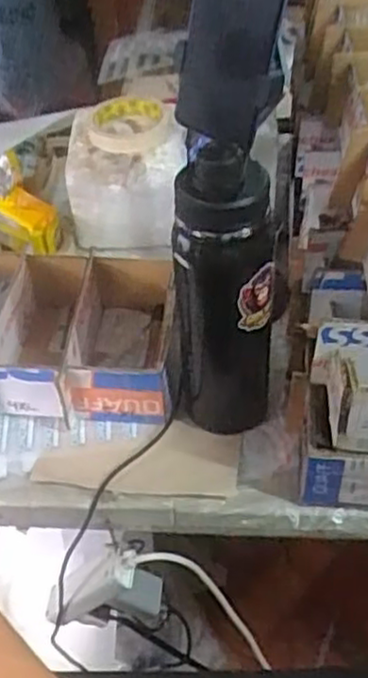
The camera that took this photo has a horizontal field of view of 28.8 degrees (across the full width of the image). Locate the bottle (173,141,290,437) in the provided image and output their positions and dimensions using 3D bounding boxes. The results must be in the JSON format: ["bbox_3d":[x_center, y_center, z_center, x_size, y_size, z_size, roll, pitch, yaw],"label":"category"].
[{"bbox_3d":[0.034,-0.032,0.582,0.083,0.274,0.072,-4,46,0],"label":"bottle"}]

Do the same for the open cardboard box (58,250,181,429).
[{"bbox_3d":[-0.053,0.000,0.693,0.102,0.076,0.160,0,46,3],"label":"open cardboard box"}]

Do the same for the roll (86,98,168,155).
[{"bbox_3d":[-0.064,-0.247,0.825,0.094,0.023,0.096,-8,46,-4],"label":"roll"}]

